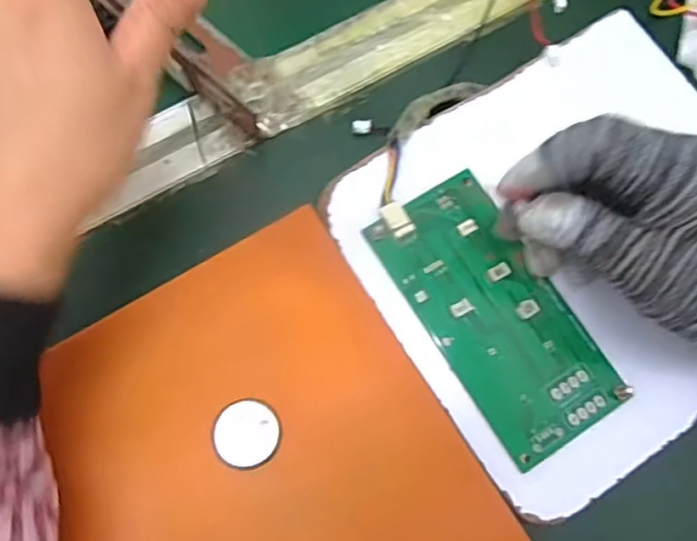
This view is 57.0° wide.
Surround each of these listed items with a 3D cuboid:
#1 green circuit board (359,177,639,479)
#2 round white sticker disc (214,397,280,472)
[{"bbox_3d":[0.070,0.019,0.306,0.063,0.008,0.133,-32,79,-10],"label":"green circuit board"},{"bbox_3d":[-0.045,0.072,0.284,0.029,0.004,0.029,2,70,-7],"label":"round white sticker disc"}]

